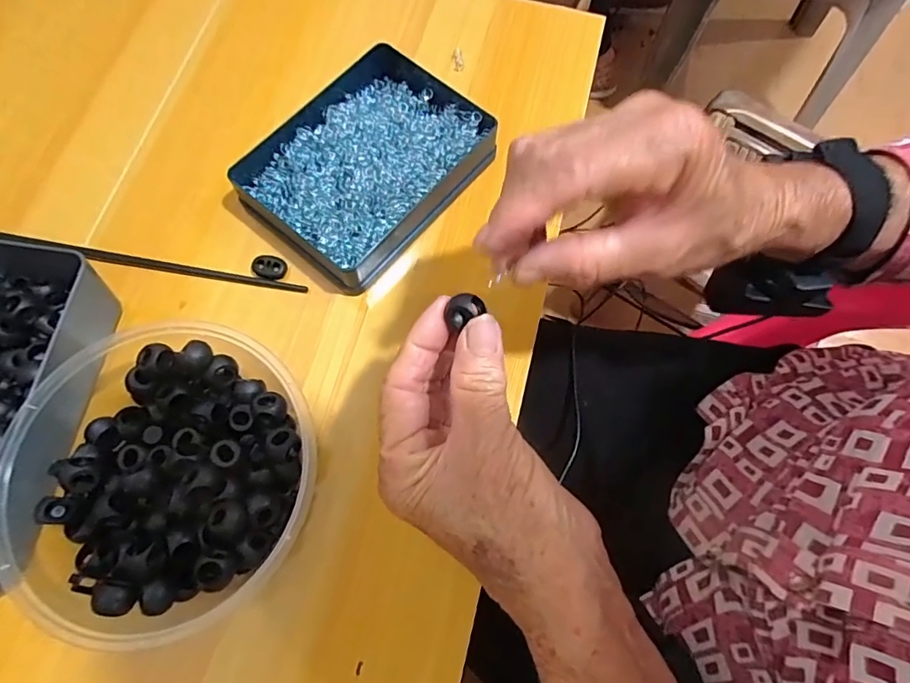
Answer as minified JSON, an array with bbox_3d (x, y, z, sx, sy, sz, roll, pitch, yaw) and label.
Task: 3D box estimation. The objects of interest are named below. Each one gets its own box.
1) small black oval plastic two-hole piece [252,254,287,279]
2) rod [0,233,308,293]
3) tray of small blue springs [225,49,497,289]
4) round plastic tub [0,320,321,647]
[{"bbox_3d":[-0.119,-0.048,0.328,0.021,0.004,0.016,16,72,3],"label":"small black oval plastic two-hole piece"},{"bbox_3d":[-0.211,-0.053,0.327,0.233,0.006,0.006,10,72,1],"label":"rod"},{"bbox_3d":[-0.058,-0.118,0.341,0.118,0.030,0.150,39,74,10],"label":"tray of small blue springs"},{"bbox_3d":[-0.146,0.067,0.261,0.152,0.051,0.142,2,72,-2],"label":"round plastic tub"}]

